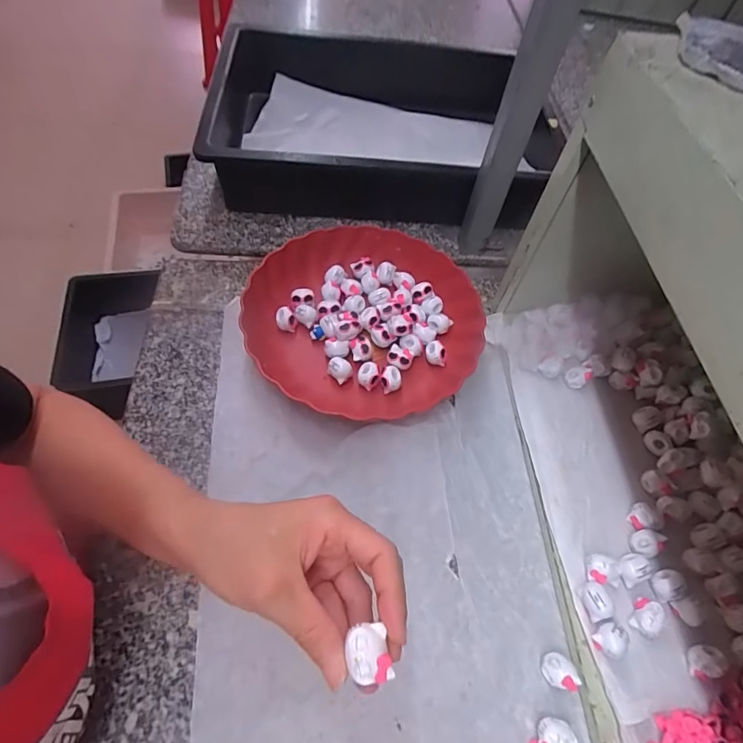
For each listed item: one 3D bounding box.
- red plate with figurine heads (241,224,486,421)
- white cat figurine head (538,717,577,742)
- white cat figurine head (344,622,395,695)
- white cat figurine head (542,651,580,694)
[{"bbox_3d":[-0.008,-0.060,0.483,0.236,0.045,0.232,3,58,-4],"label":"red plate with figurine heads"},{"bbox_3d":[0.132,0.262,0.324,0.026,0.017,0.023,17,58,5],"label":"white cat figurine head"},{"bbox_3d":[-0.001,0.139,0.220,0.020,0.008,0.026,-14,61,-10],"label":"white cat figurine head"},{"bbox_3d":[0.143,0.228,0.345,0.023,0.018,0.021,31,60,12],"label":"white cat figurine head"}]

